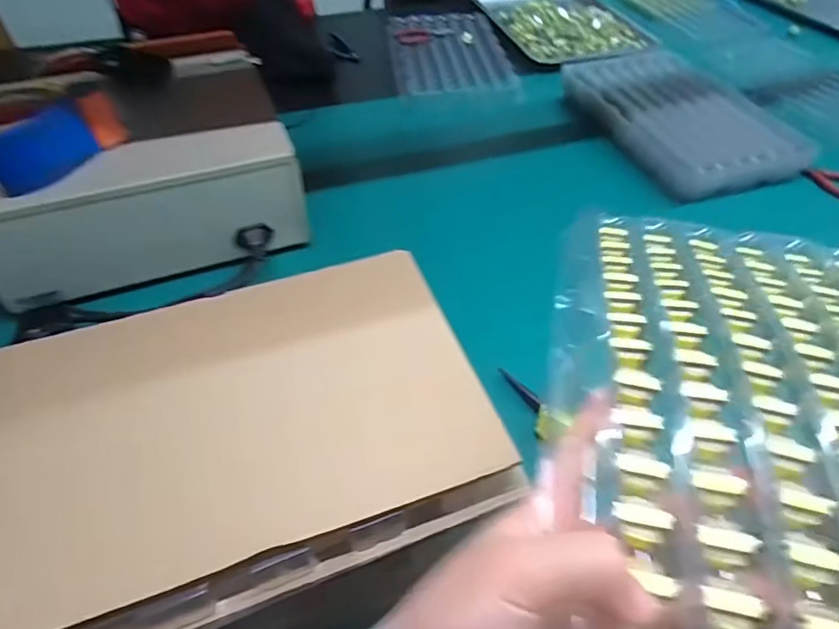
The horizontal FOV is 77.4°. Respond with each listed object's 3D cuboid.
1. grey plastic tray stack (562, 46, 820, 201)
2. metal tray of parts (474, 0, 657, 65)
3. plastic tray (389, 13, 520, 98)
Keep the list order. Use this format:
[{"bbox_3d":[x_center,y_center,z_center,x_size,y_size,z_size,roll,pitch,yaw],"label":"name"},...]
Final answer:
[{"bbox_3d":[0.412,-0.319,0.835,0.252,0.049,0.375,-24,56,-17],"label":"grey plastic tray stack"},{"bbox_3d":[0.290,-0.624,1.096,0.272,0.026,0.355,-16,54,-11],"label":"metal tray of parts"},{"bbox_3d":[0.055,-0.497,0.999,0.214,0.020,0.293,-8,53,-6],"label":"plastic tray"}]

